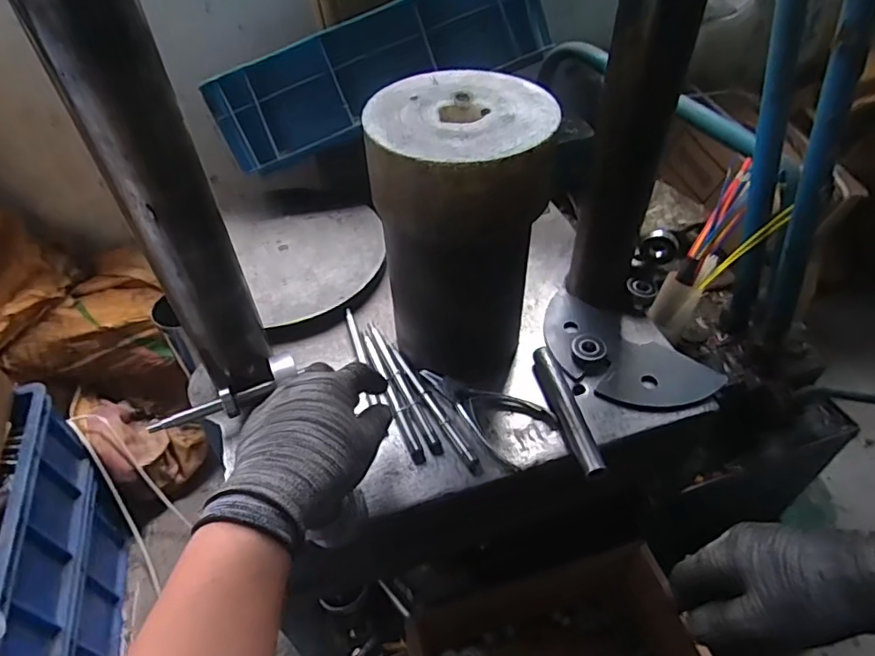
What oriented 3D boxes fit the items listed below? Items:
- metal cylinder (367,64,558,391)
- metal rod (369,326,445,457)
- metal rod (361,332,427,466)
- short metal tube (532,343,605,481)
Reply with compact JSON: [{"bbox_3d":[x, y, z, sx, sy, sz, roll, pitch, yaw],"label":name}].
[{"bbox_3d":[0.020,-0.074,0.504,0.133,0.251,0.139,3,47,5],"label":"metal cylinder"},{"bbox_3d":[-0.036,0.052,0.548,0.012,0.009,0.169,-20,49,-16],"label":"metal rod"},{"bbox_3d":[-0.047,0.059,0.544,0.014,0.008,0.164,-18,48,-14],"label":"metal rod"},{"bbox_3d":[0.120,0.077,0.519,0.021,0.019,0.138,-12,47,-9],"label":"short metal tube"}]

